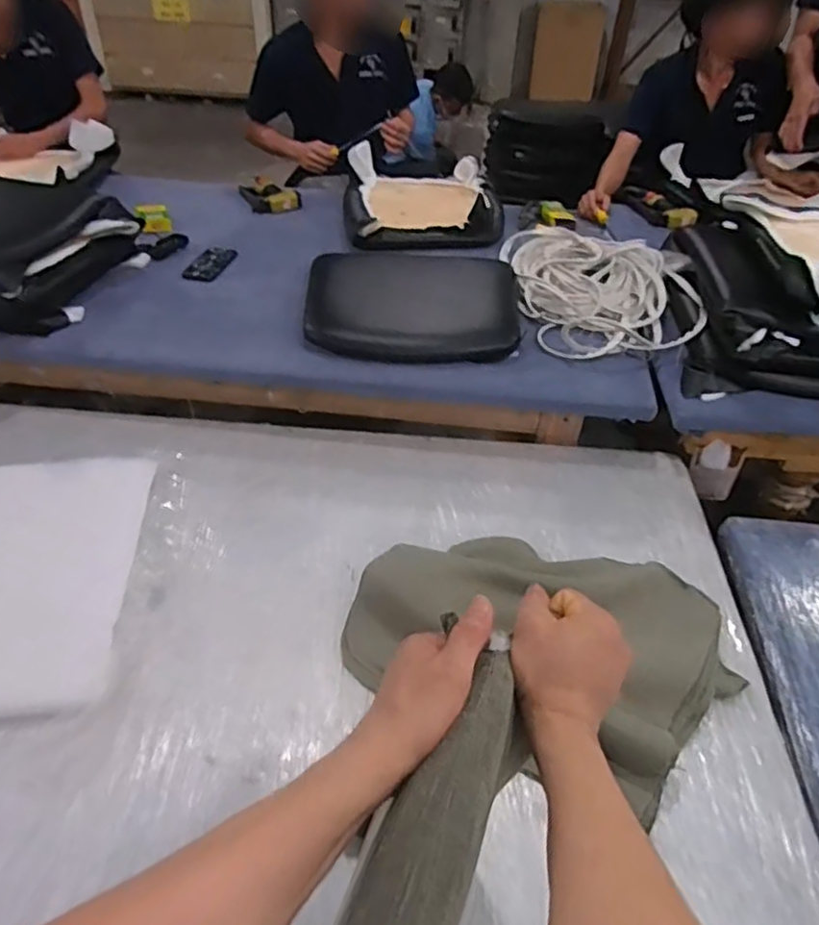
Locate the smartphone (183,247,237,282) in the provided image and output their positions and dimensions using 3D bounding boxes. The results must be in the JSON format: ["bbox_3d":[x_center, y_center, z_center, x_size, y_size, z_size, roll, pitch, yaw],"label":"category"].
[{"bbox_3d":[-0.487,-0.494,1.602,0.083,0.009,0.163,12,43,10],"label":"smartphone"}]

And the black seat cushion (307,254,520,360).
[{"bbox_3d":[0.009,-0.377,1.484,0.475,0.061,0.425,6,42,4],"label":"black seat cushion"}]

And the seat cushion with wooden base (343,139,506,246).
[{"bbox_3d":[0.038,-0.733,1.786,0.428,0.086,0.460,2,42,-1],"label":"seat cushion with wooden base"}]

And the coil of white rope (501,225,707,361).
[{"bbox_3d":[0.431,-0.420,1.488,0.366,0.076,0.500,-2,42,-5],"label":"coil of white rope"}]

